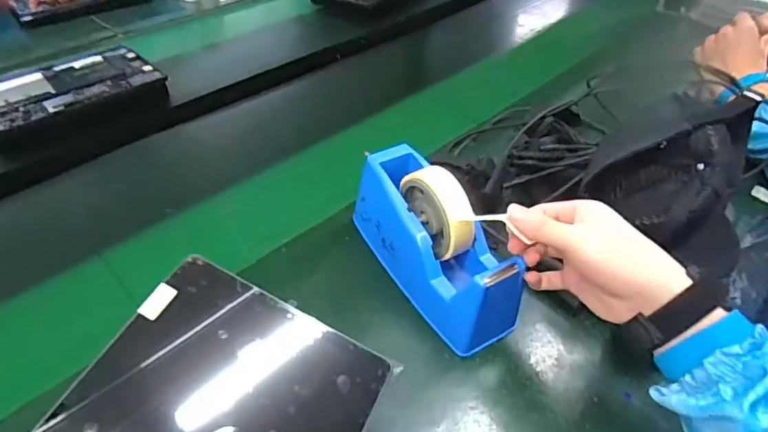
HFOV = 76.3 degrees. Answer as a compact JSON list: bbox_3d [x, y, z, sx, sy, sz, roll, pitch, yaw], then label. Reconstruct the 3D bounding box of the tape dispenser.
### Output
[{"bbox_3d":[0.046,0.022,0.469,0.068,0.112,0.191,-23,48,-23],"label":"tape dispenser"}]

